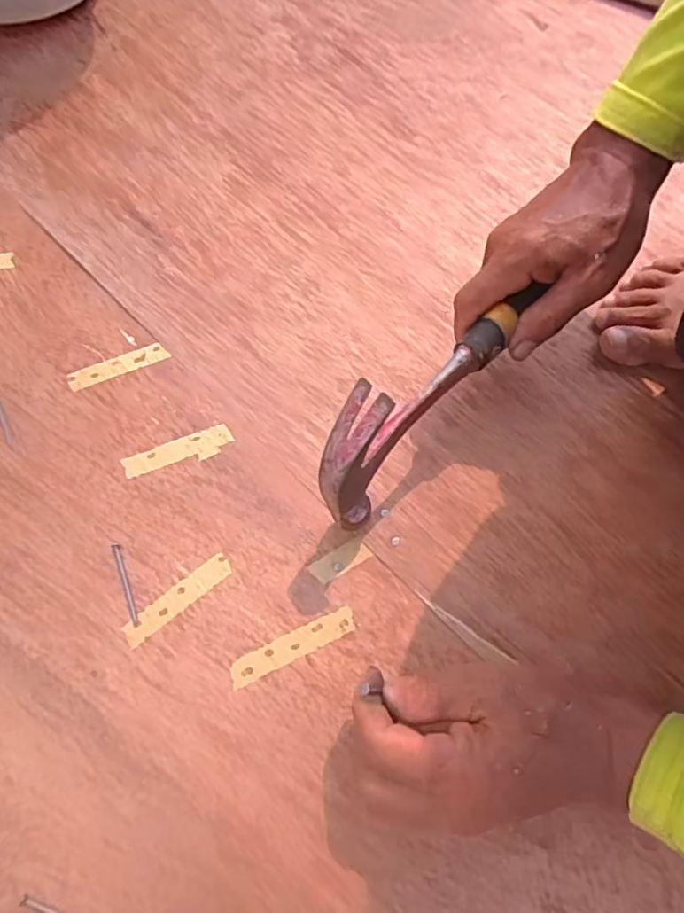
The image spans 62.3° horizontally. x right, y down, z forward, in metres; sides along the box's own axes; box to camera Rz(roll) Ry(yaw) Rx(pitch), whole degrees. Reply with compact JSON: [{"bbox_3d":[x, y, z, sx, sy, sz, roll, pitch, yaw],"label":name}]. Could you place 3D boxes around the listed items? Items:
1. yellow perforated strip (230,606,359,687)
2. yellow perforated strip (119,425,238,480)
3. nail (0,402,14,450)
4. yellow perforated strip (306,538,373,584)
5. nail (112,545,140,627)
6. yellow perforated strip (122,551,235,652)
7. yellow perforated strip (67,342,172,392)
[{"bbox_3d":[-0.030,0.116,0.349,0.080,0.004,0.017,-23,71,-9],"label":"yellow perforated strip"},{"bbox_3d":[-0.115,-0.004,0.396,0.076,0.004,0.020,-19,70,-8],"label":"yellow perforated strip"},{"bbox_3d":[-0.244,-0.028,0.406,0.006,0.004,0.050,-28,72,-11],"label":"nail"},{"bbox_3d":[-0.001,0.067,0.368,0.039,0.004,0.016,-30,72,-11],"label":"yellow perforated strip"},{"bbox_3d":[-0.139,0.081,0.362,0.004,0.004,0.055,-22,71,-9],"label":"nail"},{"bbox_3d":[-0.104,0.090,0.359,0.075,0.004,0.016,-38,74,-14],"label":"yellow perforated strip"},{"bbox_3d":[-0.167,-0.068,0.423,0.074,0.004,0.017,-22,71,-9],"label":"yellow perforated strip"}]

